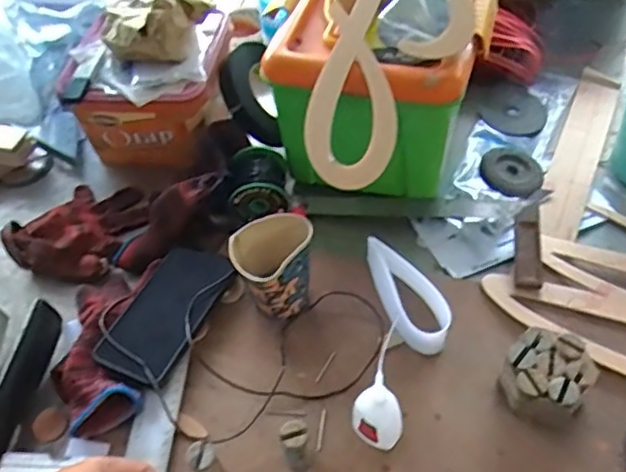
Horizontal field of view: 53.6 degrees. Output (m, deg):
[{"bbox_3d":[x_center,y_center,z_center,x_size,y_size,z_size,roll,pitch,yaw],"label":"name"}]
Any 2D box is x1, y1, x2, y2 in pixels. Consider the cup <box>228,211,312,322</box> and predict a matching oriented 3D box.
[{"bbox_3d":[-0.035,0.032,0.623,0.078,0.082,0.072,-3,52,4],"label":"cup"}]

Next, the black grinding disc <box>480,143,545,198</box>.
[{"bbox_3d":[0.244,-0.082,0.759,0.073,0.012,0.086,10,54,14],"label":"black grinding disc"}]

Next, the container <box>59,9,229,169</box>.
[{"bbox_3d":[-0.208,-0.192,0.818,0.186,0.126,0.181,1,52,7],"label":"container"}]

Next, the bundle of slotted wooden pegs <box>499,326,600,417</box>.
[{"bbox_3d":[0.209,0.128,0.560,0.072,0.053,0.079,36,64,29],"label":"bundle of slotted wooden pegs"}]

